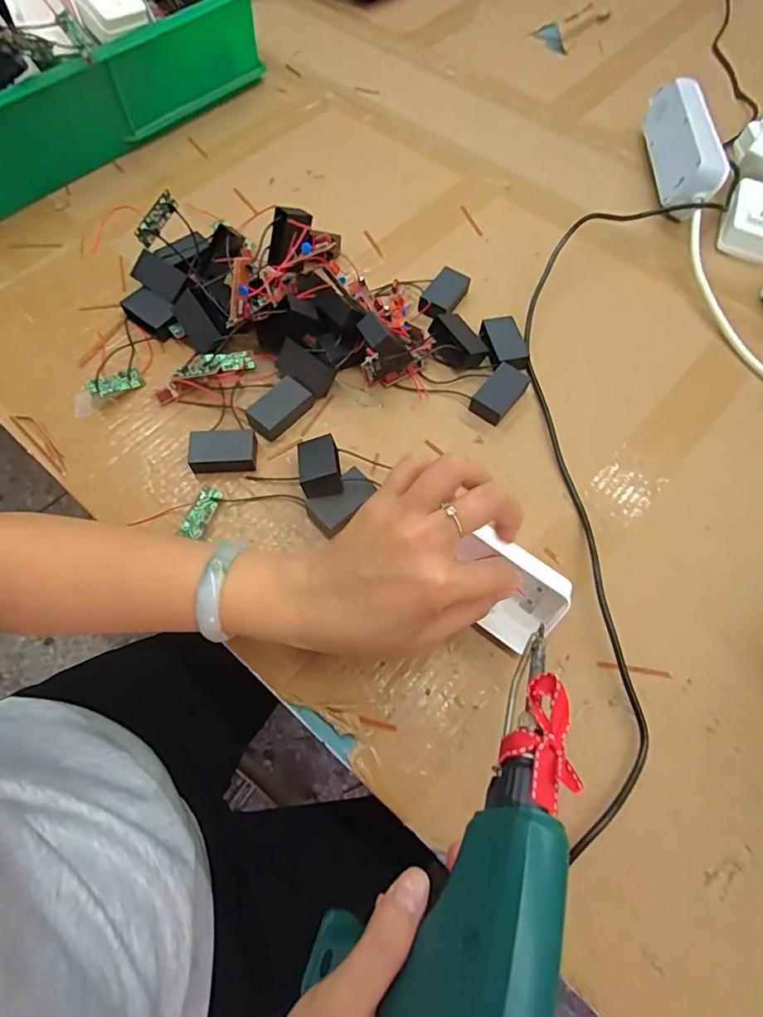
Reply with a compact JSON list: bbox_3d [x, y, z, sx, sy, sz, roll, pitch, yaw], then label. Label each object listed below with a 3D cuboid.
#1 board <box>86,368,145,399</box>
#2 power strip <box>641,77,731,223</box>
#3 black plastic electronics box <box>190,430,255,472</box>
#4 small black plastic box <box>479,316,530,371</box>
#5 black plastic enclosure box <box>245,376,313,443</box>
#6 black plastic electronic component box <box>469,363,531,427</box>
[{"bbox_3d":[-0.218,-0.103,0.420,0.007,0.016,0.044,15,35,39],"label":"board"},{"bbox_3d":[0.318,-0.387,0.545,0.045,0.058,0.182,5,64,0],"label":"power strip"},{"bbox_3d":[-0.123,-0.046,0.394,0.047,0.020,0.029,-3,65,-3],"label":"black plastic electronics box"},{"bbox_3d":[0.109,-0.146,0.451,0.036,0.014,0.052,-6,65,-5],"label":"small black plastic box"},{"bbox_3d":[-0.083,-0.081,0.412,0.030,0.021,0.051,34,68,13],"label":"black plastic enclosure box"},{"bbox_3d":[0.100,-0.096,0.430,0.029,0.017,0.053,38,69,15],"label":"black plastic electronic component box"}]

